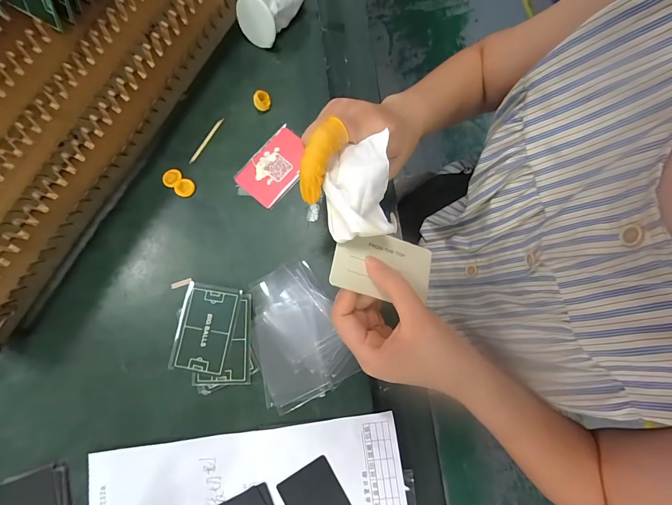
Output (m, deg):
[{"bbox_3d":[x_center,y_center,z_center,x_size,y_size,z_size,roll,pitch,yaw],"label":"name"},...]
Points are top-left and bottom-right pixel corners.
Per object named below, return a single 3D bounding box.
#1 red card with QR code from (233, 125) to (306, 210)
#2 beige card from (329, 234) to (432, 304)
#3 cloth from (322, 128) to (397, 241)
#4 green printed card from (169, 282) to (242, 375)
[{"bbox_3d":[-0.067,-0.098,0.367,0.058,0.004,0.085,39,83,7],"label":"red card with QR code"},{"bbox_3d":[0.038,0.010,0.258,0.082,0.004,0.053,17,67,-14],"label":"beige card"},{"bbox_3d":[0.017,-0.046,0.239,0.048,0.022,0.069,-9,80,0],"label":"cloth"},{"bbox_3d":[-0.134,0.077,0.332,0.056,0.006,0.086,10,80,3],"label":"green printed card"}]

